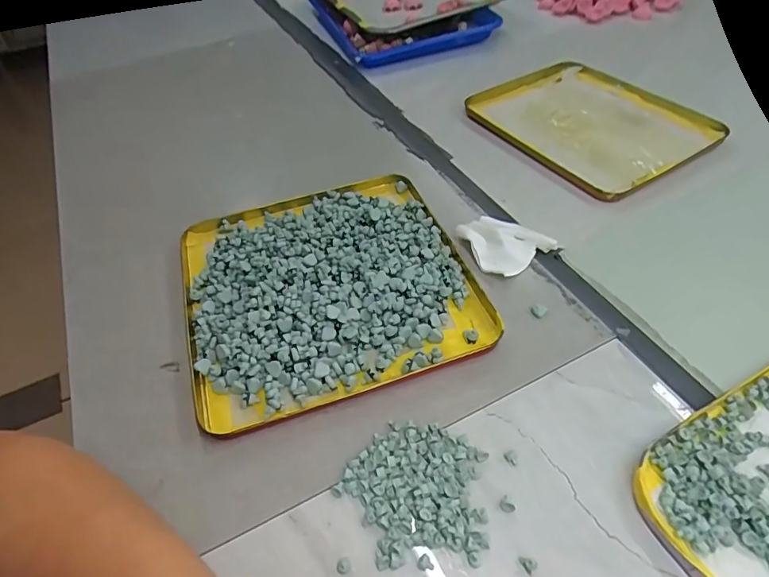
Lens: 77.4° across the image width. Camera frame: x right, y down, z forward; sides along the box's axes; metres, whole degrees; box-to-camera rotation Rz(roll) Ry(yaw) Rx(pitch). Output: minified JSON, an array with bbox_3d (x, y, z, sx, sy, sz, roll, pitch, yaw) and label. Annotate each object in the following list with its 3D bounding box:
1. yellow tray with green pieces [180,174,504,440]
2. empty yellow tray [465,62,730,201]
[{"bbox_3d":[-0.053,-0.011,0.424,0.240,0.027,0.239,-16,49,-10],"label":"yellow tray with green pieces"},{"bbox_3d":[0.238,-0.204,0.576,0.217,0.015,0.246,-28,52,-20],"label":"empty yellow tray"}]

